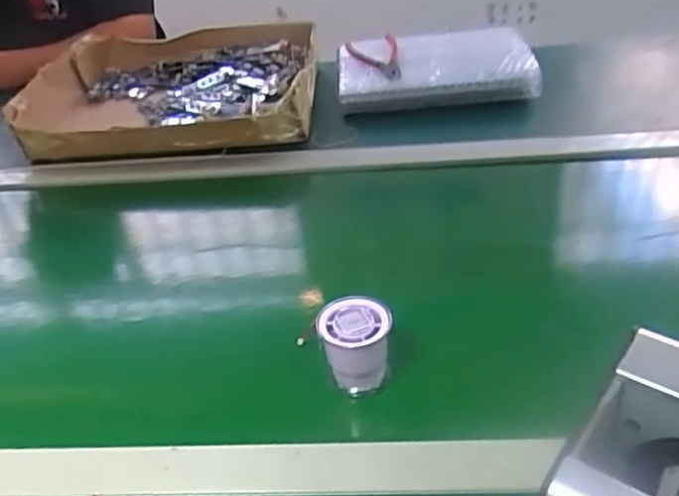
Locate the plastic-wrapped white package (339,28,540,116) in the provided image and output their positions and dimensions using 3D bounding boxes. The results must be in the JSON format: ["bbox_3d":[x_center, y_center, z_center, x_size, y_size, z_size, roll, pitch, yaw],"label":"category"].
[{"bbox_3d":[0.135,-0.259,0.958,0.272,0.054,0.184,-4,36,3],"label":"plastic-wrapped white package"}]

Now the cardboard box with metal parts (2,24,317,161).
[{"bbox_3d":[-0.237,-0.232,0.970,0.414,0.077,0.320,0,37,8],"label":"cardboard box with metal parts"}]

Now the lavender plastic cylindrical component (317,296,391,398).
[{"bbox_3d":[0.012,0.078,0.532,0.055,0.059,0.050,-5,36,2],"label":"lavender plastic cylindrical component"}]

